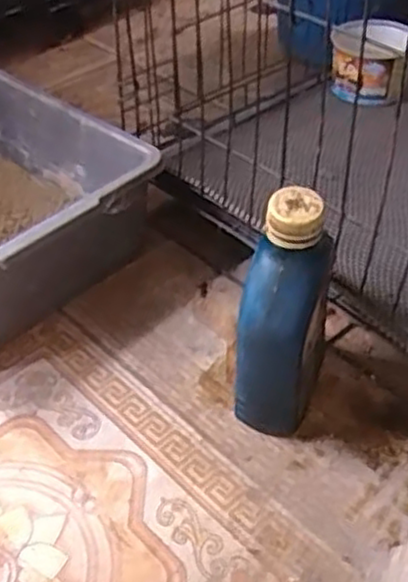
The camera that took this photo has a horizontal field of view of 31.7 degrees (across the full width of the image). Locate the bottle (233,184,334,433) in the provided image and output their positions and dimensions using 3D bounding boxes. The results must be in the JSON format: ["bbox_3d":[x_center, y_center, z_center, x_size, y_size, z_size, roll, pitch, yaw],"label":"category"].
[{"bbox_3d":[0.061,0.026,0.566,0.063,0.203,0.077,8,44,11],"label":"bottle"}]

